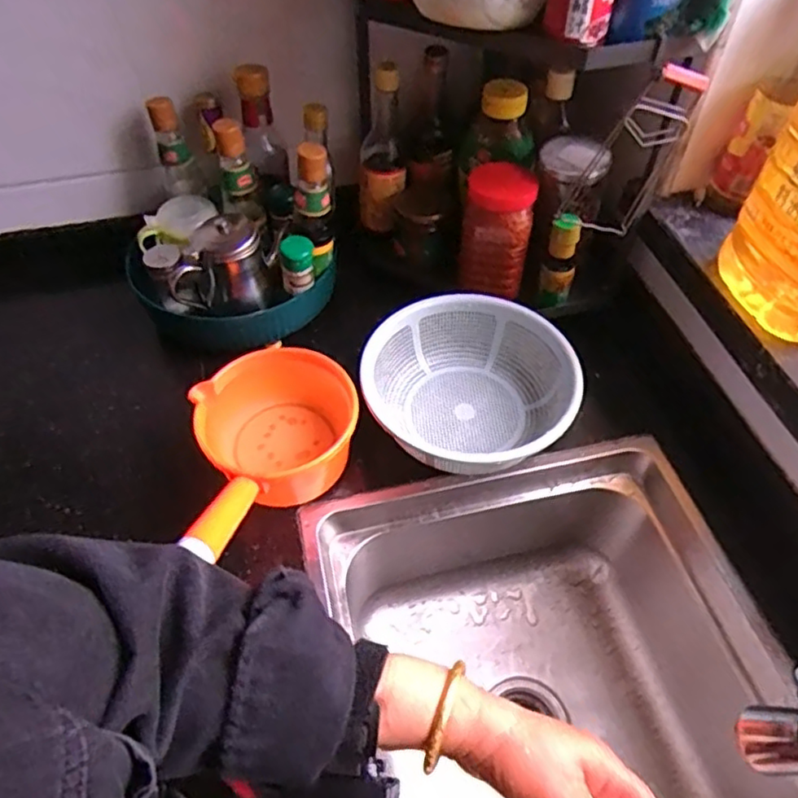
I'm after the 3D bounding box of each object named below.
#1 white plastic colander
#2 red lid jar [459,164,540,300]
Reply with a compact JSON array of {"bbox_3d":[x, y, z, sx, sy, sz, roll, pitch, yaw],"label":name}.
[{"bbox_3d":[0.091,-0.011,0.734,0.215,0.089,0.226,0,51,0],"label":"white plastic colander"},{"bbox_3d":[0.123,-0.203,0.802,0.085,0.159,0.089,9,52,7],"label":"red lid jar"}]

